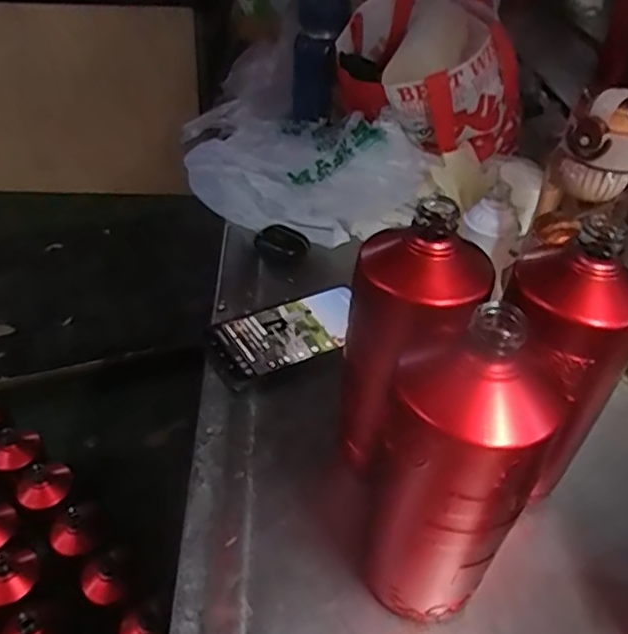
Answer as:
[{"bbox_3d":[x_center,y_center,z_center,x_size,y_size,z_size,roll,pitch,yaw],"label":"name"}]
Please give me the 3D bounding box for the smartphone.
[{"bbox_3d":[-0.021,0.012,0.580,0.155,0.010,0.083,-21,45,-23],"label":"smartphone"}]

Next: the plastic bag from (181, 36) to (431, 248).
[{"bbox_3d":[-0.041,-0.224,0.812,0.247,0.104,0.345,-16,44,-14],"label":"plastic bag"}]

